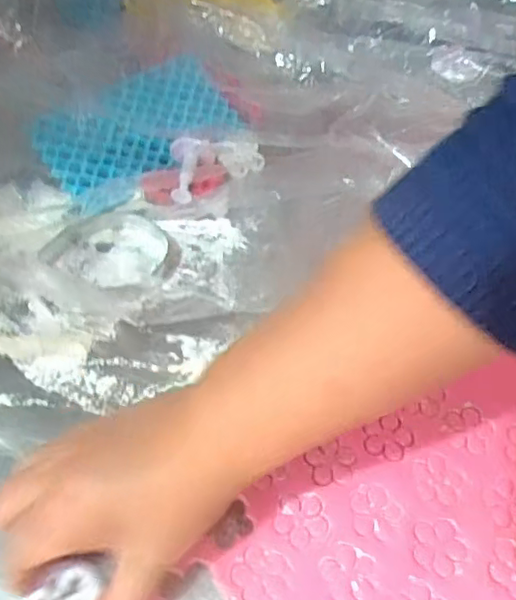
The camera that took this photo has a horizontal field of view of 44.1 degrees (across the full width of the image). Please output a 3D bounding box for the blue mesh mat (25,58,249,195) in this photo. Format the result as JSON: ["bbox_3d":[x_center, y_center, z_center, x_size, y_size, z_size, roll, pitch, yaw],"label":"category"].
[{"bbox_3d":[-0.091,-0.130,0.472,0.139,0.017,0.072,-33,88,-18],"label":"blue mesh mat"}]

